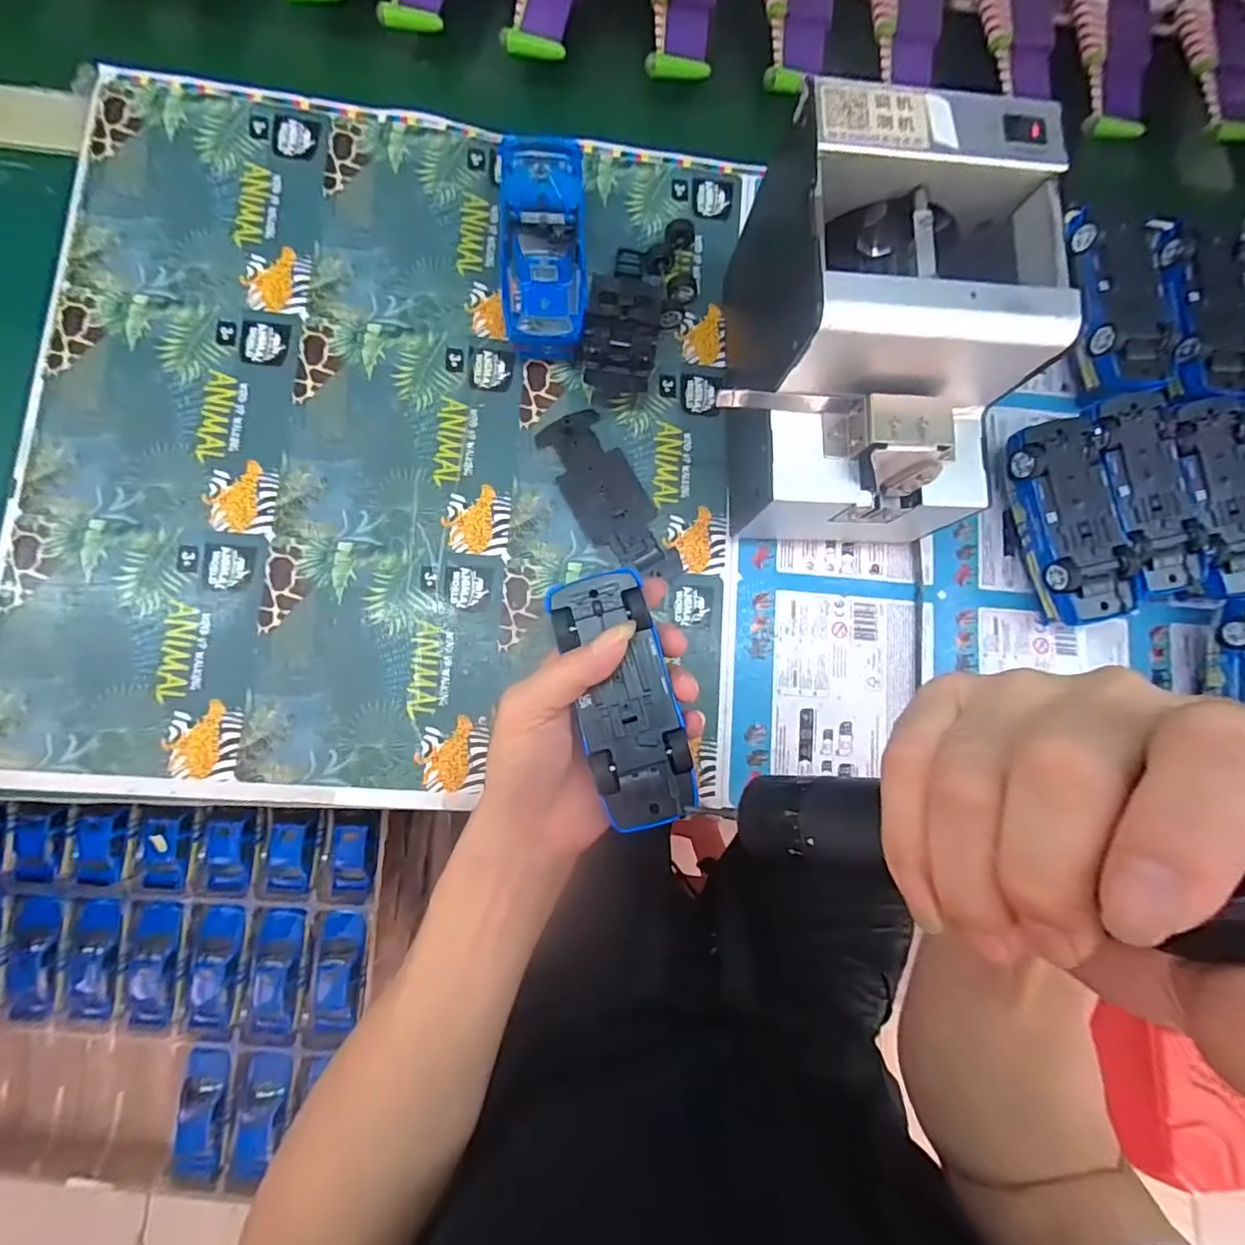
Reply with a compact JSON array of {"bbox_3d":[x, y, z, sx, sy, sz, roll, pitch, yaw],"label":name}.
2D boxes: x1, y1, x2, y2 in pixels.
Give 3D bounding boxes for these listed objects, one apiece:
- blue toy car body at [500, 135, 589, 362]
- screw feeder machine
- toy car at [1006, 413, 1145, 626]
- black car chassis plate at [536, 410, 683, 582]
[{"bbox_3d":[-0.050,-0.234,0.371,0.051,0.029,0.133,-1,82,-6],"label":"blue toy car body"},{"bbox_3d":[0.135,-0.147,0.325,0.138,0.143,0.172,2,83,-6],"label":"screw feeder machine"},{"bbox_3d":[0.281,-0.062,0.379,0.059,0.041,0.128,-14,85,-7],"label":"toy car"},{"bbox_3d":[-0.008,-0.079,0.374,0.048,0.007,0.122,-29,86,-9],"label":"black car chassis plate"}]

